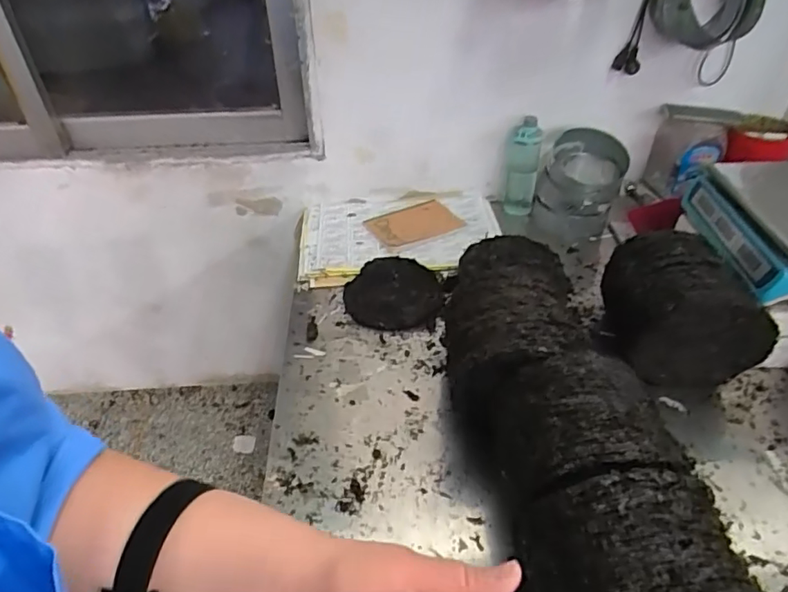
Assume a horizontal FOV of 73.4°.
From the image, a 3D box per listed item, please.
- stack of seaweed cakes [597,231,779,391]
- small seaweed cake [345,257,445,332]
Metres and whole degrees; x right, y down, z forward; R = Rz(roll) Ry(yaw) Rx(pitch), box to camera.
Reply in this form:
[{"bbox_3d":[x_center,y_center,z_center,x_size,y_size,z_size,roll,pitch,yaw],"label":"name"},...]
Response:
[{"bbox_3d":[0.477,0.026,0.895,0.165,0.194,0.214,-4,40,-4],"label":"stack of seaweed cakes"},{"bbox_3d":[0.001,-0.010,1.073,0.194,0.024,0.199,0,40,0],"label":"small seaweed cake"}]

